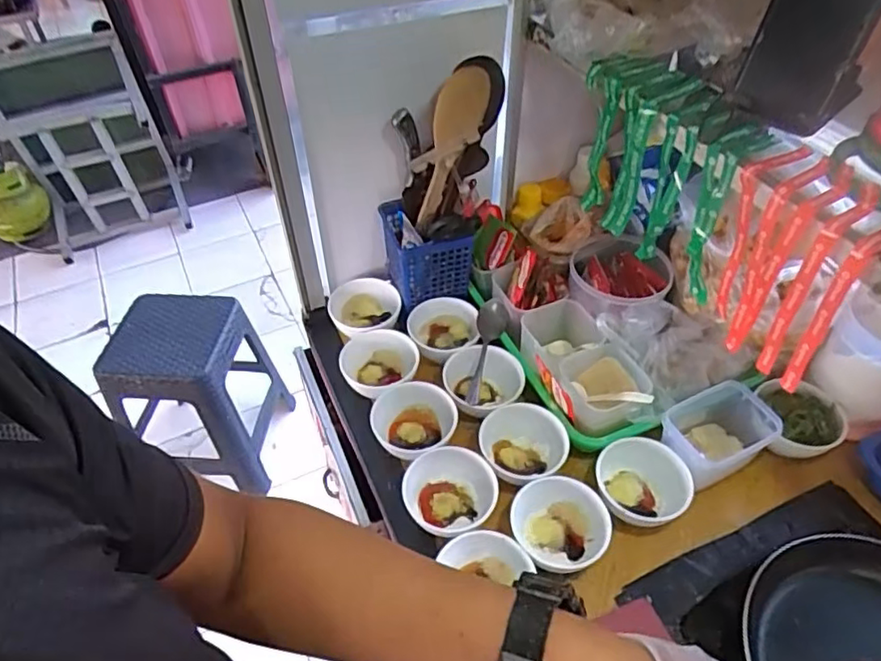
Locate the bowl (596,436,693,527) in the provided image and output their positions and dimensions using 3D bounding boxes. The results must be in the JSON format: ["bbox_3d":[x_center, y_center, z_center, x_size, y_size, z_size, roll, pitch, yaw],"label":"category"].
[{"bbox_3d":[0.207,0.157,0.630,0.088,0.051,0.087,-1,46,1],"label":"bowl"}]

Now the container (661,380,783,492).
[{"bbox_3d":[0.296,0.115,0.652,0.114,0.067,0.077,-19,49,-15],"label":"container"}]

